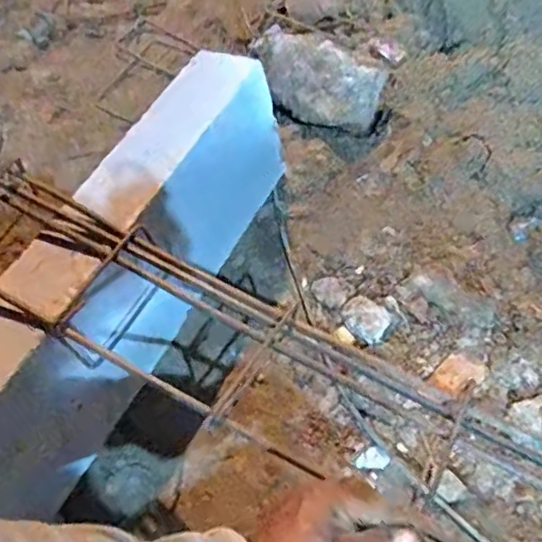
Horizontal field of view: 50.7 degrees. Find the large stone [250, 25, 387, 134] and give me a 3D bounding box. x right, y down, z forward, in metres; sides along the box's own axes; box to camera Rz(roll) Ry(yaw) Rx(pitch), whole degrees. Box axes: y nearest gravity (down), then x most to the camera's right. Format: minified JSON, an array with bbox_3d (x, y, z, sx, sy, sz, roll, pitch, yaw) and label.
[{"bbox_3d":[0.071,-0.318,0.947,0.222,0.075,0.139,30,66,19],"label":"large stone"}]

